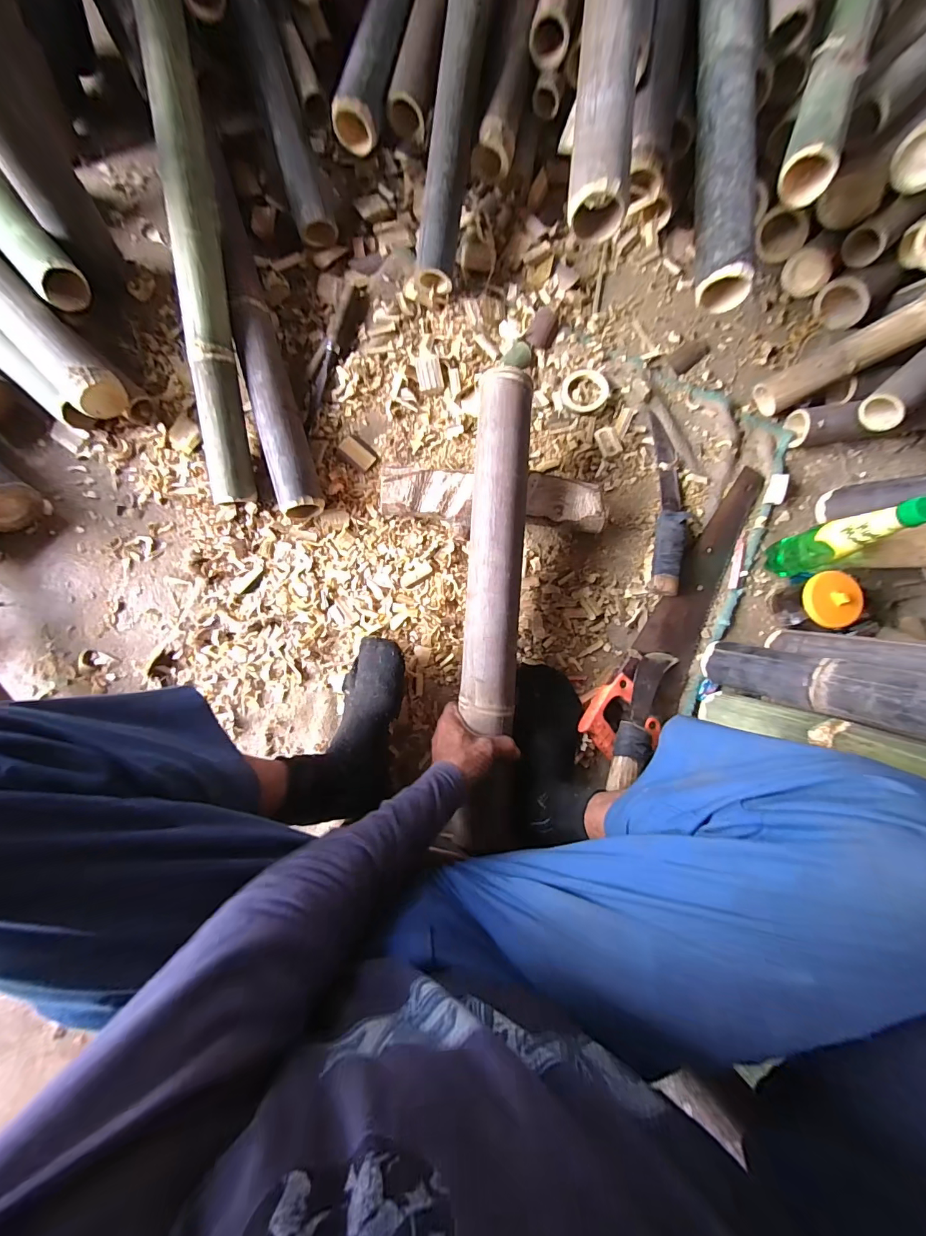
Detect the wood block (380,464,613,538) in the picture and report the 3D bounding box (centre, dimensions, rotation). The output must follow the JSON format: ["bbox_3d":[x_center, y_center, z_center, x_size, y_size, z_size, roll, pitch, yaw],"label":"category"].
[{"bbox_3d":[0.042,-0.168,0.650,0.326,0.060,0.090,1,84,-4],"label":"wood block"}]

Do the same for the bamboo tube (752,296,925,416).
[{"bbox_3d":[0.601,-0.406,0.660,0.273,0.053,0.058,-25,86,17],"label":"bamboo tube"}]

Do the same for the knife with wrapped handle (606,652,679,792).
[{"bbox_3d":[0.256,0.137,0.622,0.052,0.034,0.224,29,65,-1],"label":"knife with wrapped handle"}]

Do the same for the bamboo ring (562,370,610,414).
[{"bbox_3d":[0.196,-0.365,0.698,0.073,0.008,0.071,0,84,-4],"label":"bamboo ring"}]

